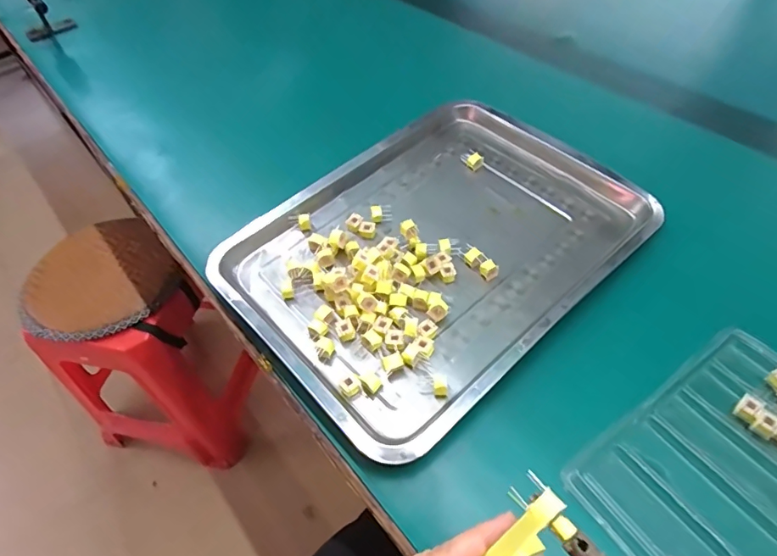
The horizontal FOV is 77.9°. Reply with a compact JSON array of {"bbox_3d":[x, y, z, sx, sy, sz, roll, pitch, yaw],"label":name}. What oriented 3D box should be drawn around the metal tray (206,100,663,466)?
[{"bbox_3d":[0.048,-0.039,0.485,0.383,0.033,0.287,-37,58,-23],"label":"metal tray"}]

